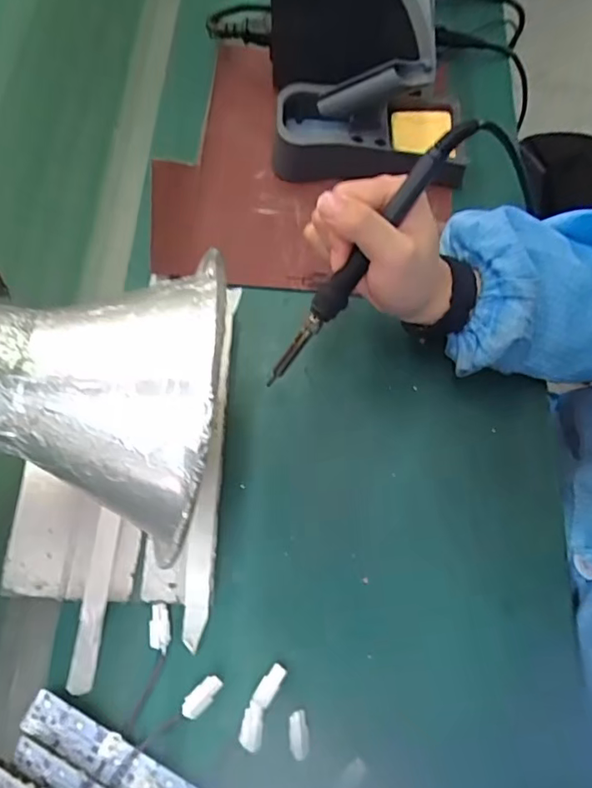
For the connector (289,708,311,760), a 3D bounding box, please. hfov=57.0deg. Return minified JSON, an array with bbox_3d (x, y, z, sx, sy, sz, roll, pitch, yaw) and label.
[{"bbox_3d":[0.002,0.207,0.331,0.012,0.007,0.026,-3,48,0],"label":"connector"}]

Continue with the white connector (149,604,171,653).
[{"bbox_3d":[-0.088,0.152,0.353,0.013,0.009,0.029,-7,69,-2],"label":"white connector"}]

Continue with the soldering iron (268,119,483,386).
[{"bbox_3d":[0.041,-0.082,0.344,0.015,0.022,0.200,45,116,16],"label":"soldering iron"}]

